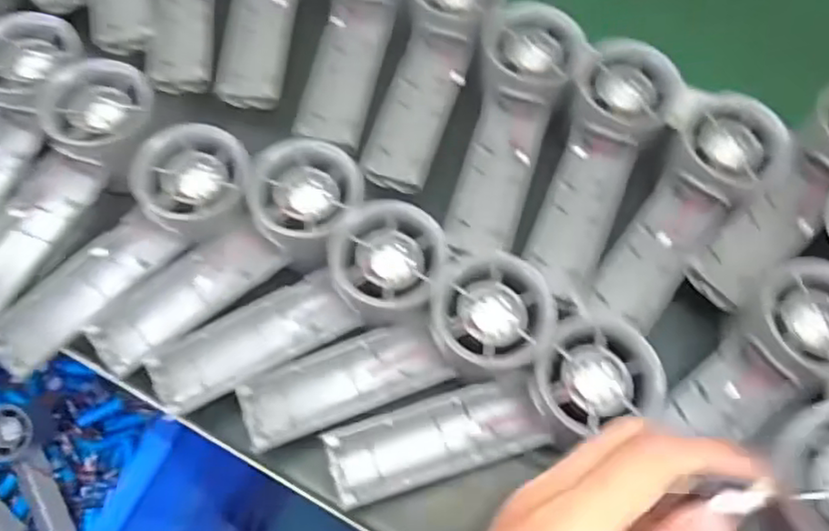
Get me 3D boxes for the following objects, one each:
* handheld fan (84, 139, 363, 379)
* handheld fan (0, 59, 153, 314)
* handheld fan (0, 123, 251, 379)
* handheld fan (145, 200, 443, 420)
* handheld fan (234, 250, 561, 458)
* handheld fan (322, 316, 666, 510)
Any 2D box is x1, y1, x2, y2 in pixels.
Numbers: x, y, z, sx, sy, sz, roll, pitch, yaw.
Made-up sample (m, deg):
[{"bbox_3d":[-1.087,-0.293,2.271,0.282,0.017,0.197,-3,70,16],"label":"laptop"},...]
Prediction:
[{"bbox_3d":[-0.097,-0.004,0.342,0.158,0.027,0.058,-40,73,-4],"label":"handheld fan"},{"bbox_3d":[-0.202,-0.040,0.360,0.054,0.031,0.161,24,80,8],"label":"handheld fan"},{"bbox_3d":[-0.152,-0.008,0.343,0.160,0.032,0.059,-44,74,-5],"label":"handheld fan"},{"bbox_3d":[-0.058,0.023,0.334,0.158,0.033,0.056,-28,70,0],"label":"handheld fan"},{"bbox_3d":[-0.008,0.045,0.325,0.158,0.031,0.052,-23,69,4],"label":"handheld fan"},{"bbox_3d":[0.038,0.072,0.315,0.158,0.032,0.047,-21,68,3],"label":"handheld fan"}]

